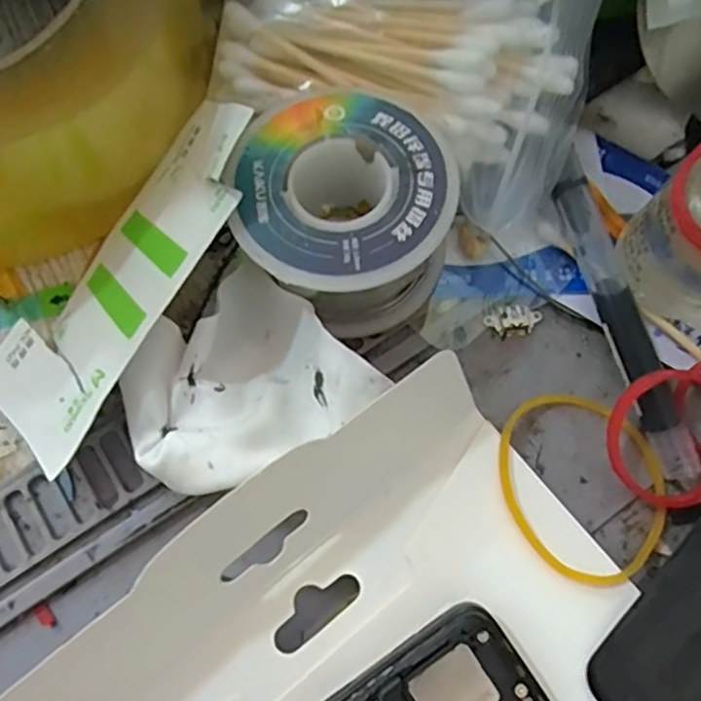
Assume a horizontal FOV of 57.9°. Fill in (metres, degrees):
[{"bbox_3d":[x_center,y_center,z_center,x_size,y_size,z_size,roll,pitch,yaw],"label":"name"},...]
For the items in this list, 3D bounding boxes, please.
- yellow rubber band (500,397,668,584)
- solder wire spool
[{"bbox_3d":[0.057,0.032,0.155,0.042,0.004,0.045,5,62,-9],"label":"yellow rubber band"},{"bbox_3d":[-0.002,-0.033,0.160,0.050,0.032,0.051,1,72,-2],"label":"solder wire spool"}]

